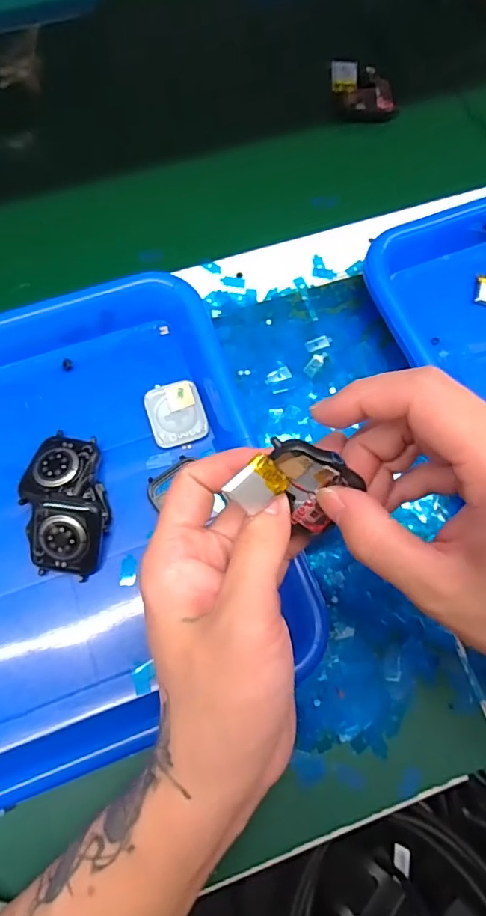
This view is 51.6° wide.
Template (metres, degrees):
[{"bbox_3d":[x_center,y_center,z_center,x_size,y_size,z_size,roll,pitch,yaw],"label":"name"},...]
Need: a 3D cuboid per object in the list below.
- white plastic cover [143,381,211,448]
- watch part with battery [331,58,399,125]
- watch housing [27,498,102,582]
[{"bbox_3d":[-0.040,-0.026,0.309,0.033,0.009,0.039,-15,74,-5],"label":"white plastic cover"},{"bbox_3d":[0.095,-0.288,0.395,0.054,0.025,0.029,8,73,2],"label":"watch part with battery"},{"bbox_3d":[-0.096,0.045,0.271,0.037,0.010,0.045,4,106,-8],"label":"watch housing"}]

